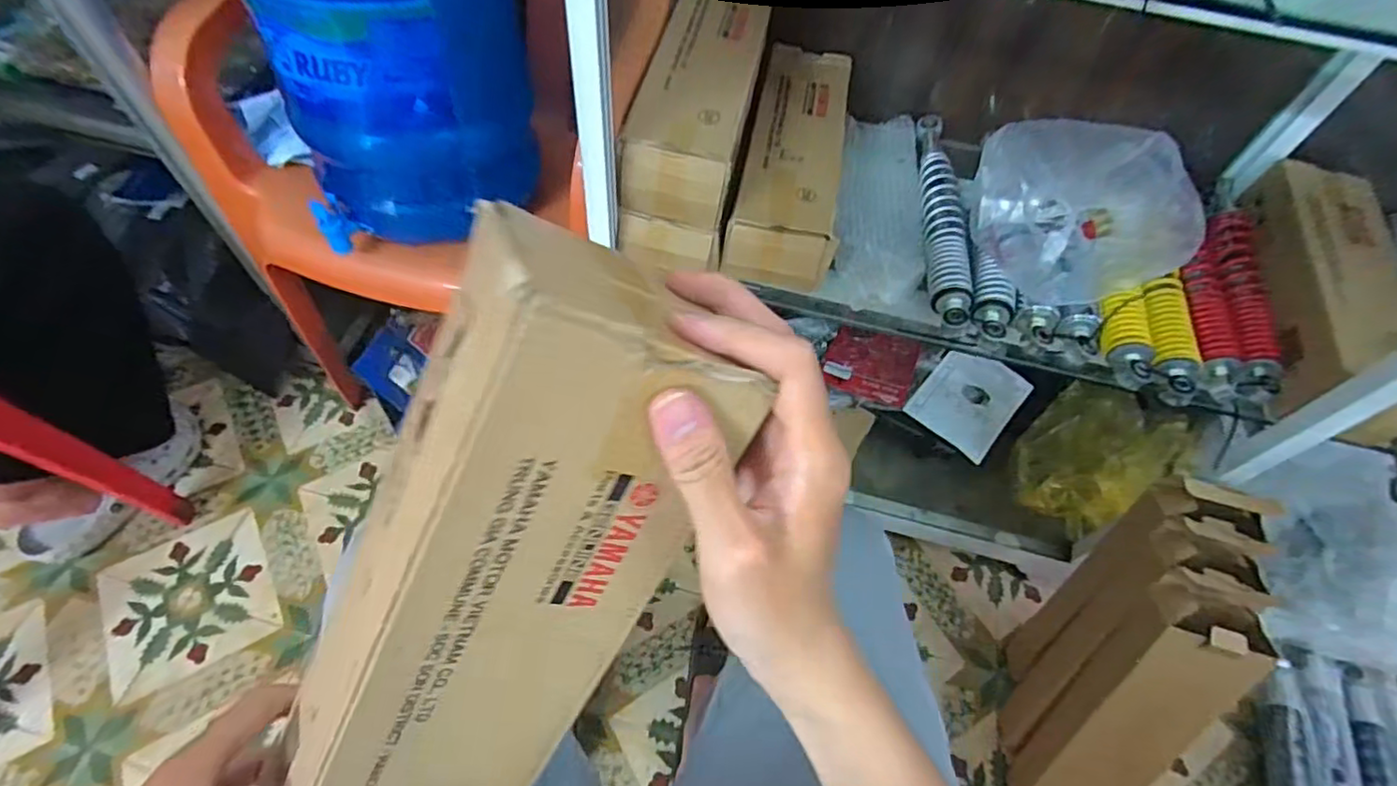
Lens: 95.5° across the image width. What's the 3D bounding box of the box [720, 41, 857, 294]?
[{"bbox_3d":[0.112,-0.268,0.734,0.111,0.077,0.336,12,57,3],"label":"box"}]

